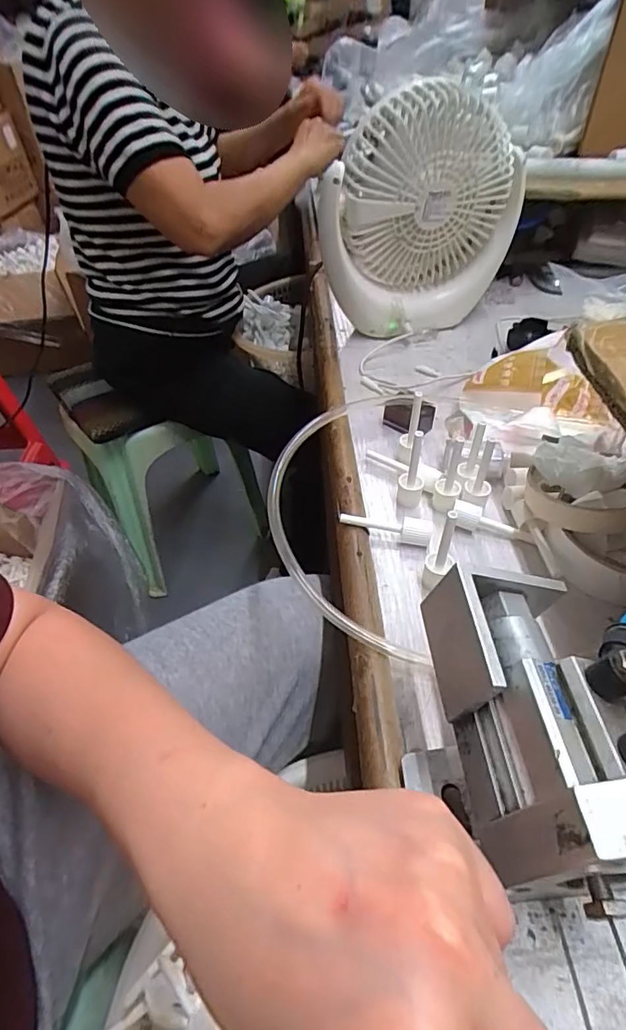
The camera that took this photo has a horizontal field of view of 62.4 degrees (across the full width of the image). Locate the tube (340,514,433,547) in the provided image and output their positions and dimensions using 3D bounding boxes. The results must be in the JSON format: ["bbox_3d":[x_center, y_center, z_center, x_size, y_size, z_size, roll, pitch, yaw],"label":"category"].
[{"bbox_3d":[0.053,0.009,0.371,0.063,0.017,0.014,12,48,14],"label":"tube"}]

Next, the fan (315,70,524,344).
[{"bbox_3d":[0.103,-0.295,0.518,0.192,0.197,0.069,-17,48,-13],"label":"fan"}]

